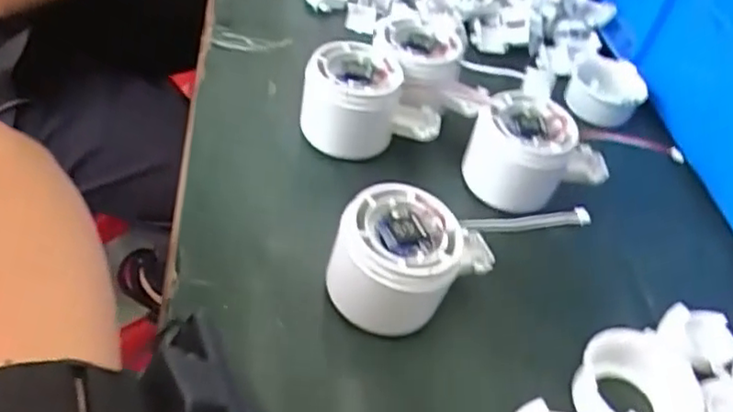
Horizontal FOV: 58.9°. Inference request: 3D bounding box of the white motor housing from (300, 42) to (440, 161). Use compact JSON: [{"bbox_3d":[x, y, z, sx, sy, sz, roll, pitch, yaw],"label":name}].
[{"bbox_3d":[0.003,-0.064,0.404,0.087,0.049,0.059,10,46,-1],"label":"white motor housing"}]

